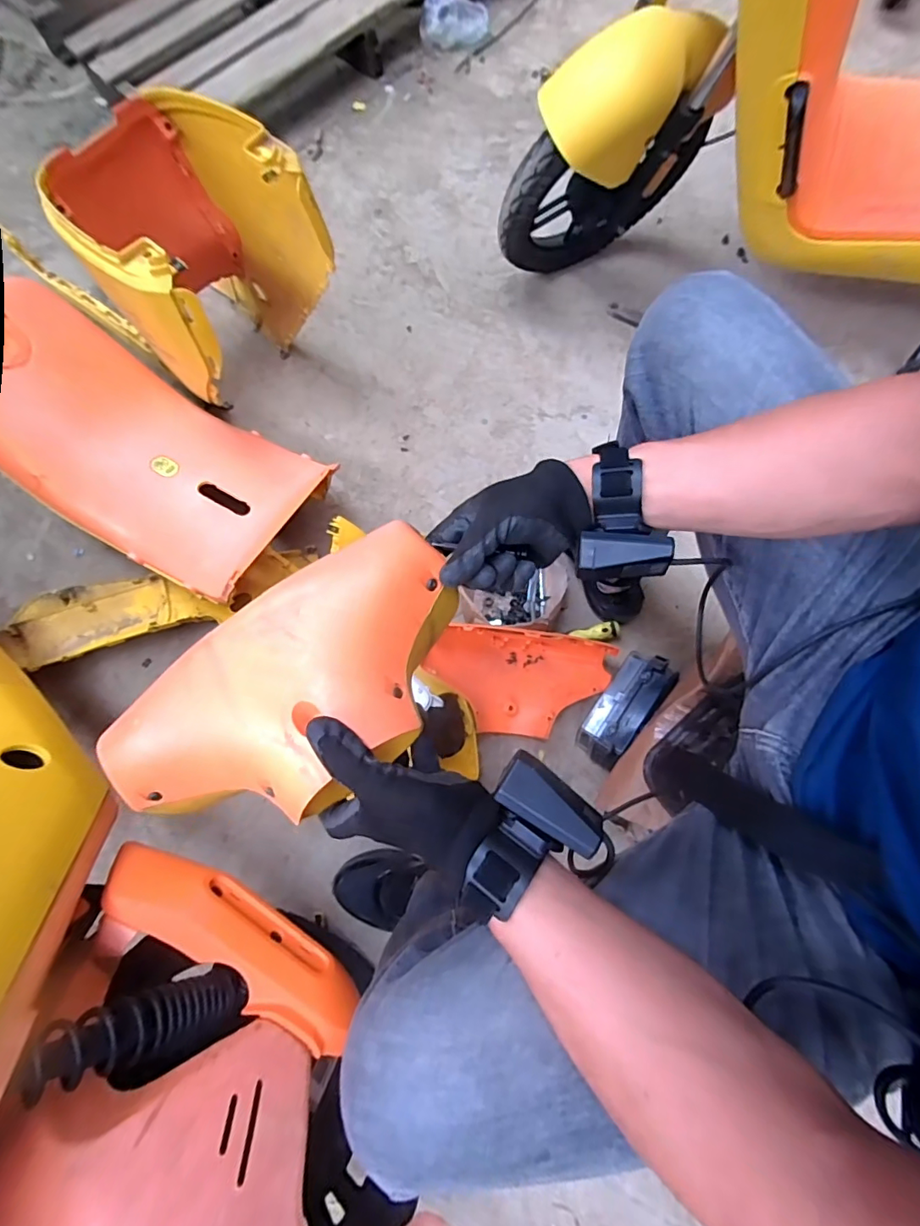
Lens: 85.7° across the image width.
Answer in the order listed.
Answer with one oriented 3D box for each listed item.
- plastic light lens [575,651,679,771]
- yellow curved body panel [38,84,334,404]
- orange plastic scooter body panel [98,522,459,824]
[{"bbox_3d":[0.255,0.142,0.765,0.075,0.048,0.183,37,77,12],"label":"plastic light lens"},{"bbox_3d":[-0.419,-0.534,0.844,0.447,0.438,0.287,40,80,14],"label":"yellow curved body panel"},{"bbox_3d":[-0.116,0.061,0.364,0.279,0.054,0.142,-38,75,-9],"label":"orange plastic scooter body panel"}]

